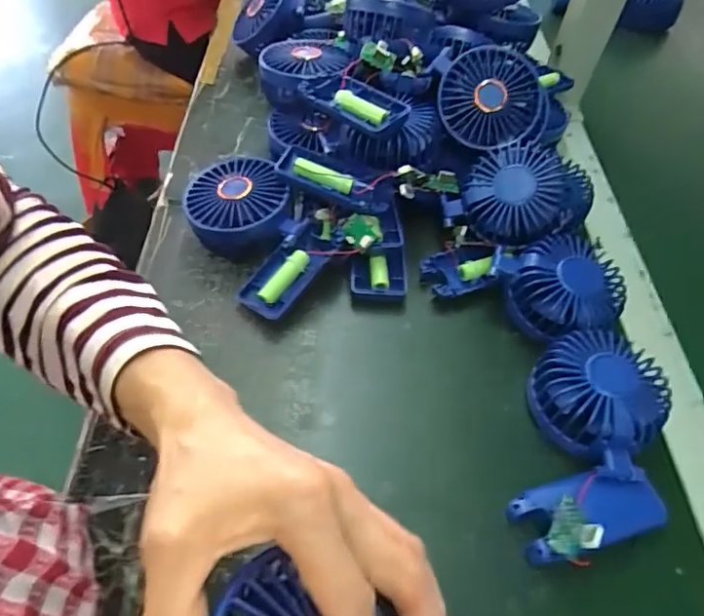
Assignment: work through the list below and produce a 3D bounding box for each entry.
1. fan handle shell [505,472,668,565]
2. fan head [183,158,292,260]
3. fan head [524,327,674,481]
[{"bbox_3d":[0.146,0.126,0.338,0.093,0.021,0.043,-12,54,-14],"label":"fan handle shell"},{"bbox_3d":[-0.097,-0.085,0.463,0.081,0.053,0.085,-7,53,-11],"label":"fan head"},{"bbox_3d":[0.170,0.065,0.376,0.077,0.047,0.088,-30,60,-25],"label":"fan head"}]

